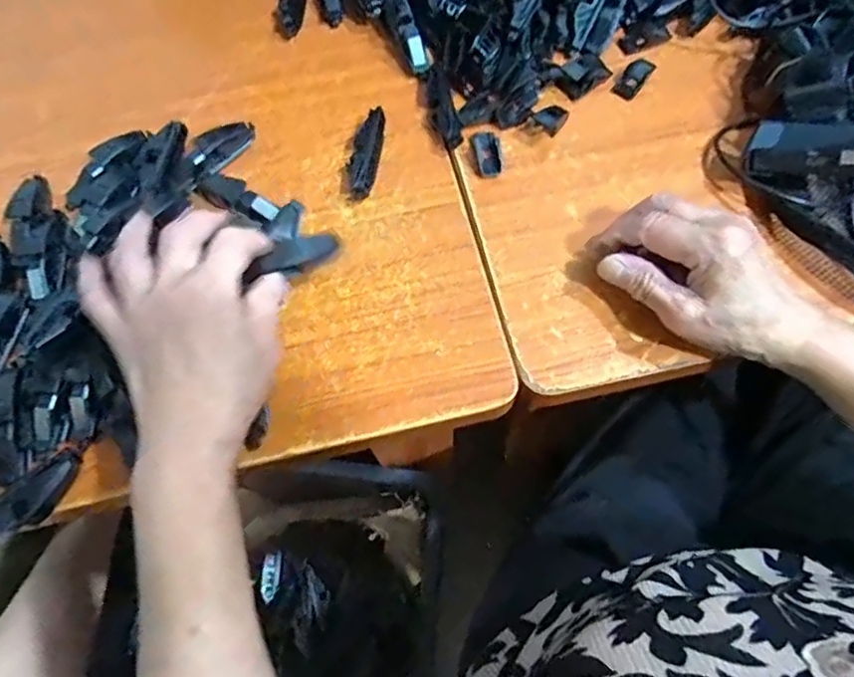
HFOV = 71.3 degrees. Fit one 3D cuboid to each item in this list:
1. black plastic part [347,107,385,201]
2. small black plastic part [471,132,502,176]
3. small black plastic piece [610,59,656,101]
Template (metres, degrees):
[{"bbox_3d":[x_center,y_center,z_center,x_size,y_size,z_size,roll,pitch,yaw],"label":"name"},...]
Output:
[{"bbox_3d":[-0.046,-0.138,0.447,0.021,0.012,0.076,10,69,5],"label":"black plastic part"},{"bbox_3d":[0.044,-0.138,0.444,0.018,0.006,0.035,-11,69,-3],"label":"small black plastic part"},{"bbox_3d":[0.165,-0.207,0.475,0.018,0.005,0.041,33,73,13],"label":"small black plastic piece"}]

